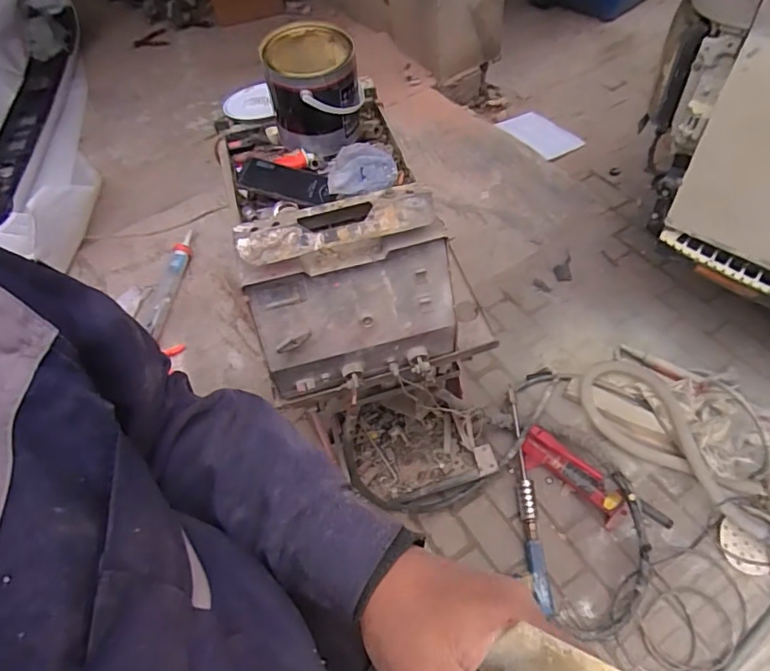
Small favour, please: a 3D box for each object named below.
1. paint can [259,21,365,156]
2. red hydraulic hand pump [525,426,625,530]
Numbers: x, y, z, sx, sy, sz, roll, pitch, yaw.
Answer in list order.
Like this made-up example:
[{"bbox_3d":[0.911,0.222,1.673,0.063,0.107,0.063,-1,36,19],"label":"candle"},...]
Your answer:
[{"bbox_3d":[-0.124,-0.436,0.932,0.154,0.158,0.161,-4,55,5],"label":"paint can"},{"bbox_3d":[0.493,0.373,1.375,0.079,0.103,0.301,-36,58,-17],"label":"red hydraulic hand pump"}]

